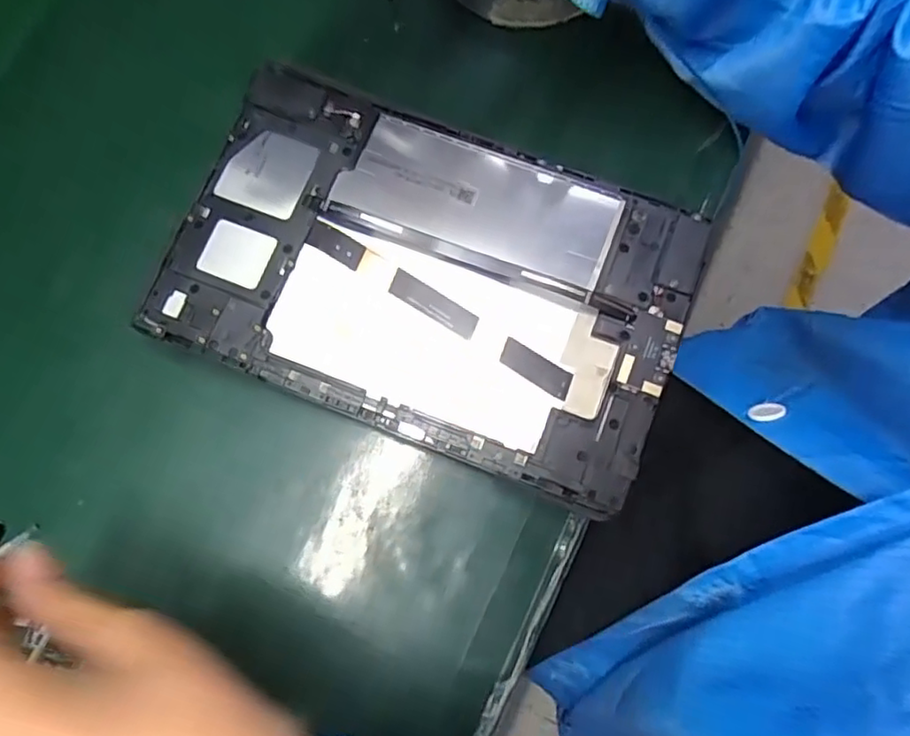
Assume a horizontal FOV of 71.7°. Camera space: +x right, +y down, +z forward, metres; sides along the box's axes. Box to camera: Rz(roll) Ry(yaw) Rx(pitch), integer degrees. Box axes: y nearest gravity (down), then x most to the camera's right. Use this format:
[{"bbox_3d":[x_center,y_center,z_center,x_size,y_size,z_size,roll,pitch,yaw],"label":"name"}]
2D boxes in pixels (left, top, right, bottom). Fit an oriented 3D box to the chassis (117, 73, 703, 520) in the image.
[{"bbox_3d":[-0.013,-0.045,0.299,0.235,0.010,0.149,22,79,6],"label":"chassis"}]

